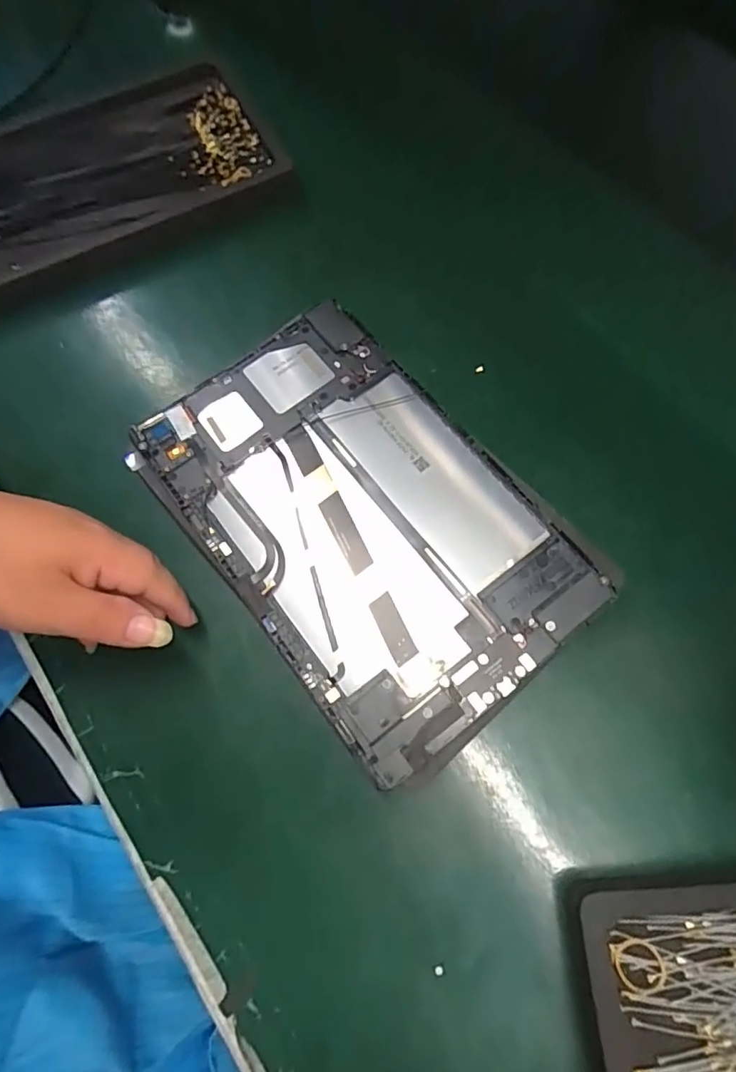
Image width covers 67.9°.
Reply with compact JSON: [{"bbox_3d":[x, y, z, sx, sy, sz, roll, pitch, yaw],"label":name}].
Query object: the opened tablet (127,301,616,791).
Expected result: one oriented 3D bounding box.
[{"bbox_3d":[-0.007,-0.012,0.294,0.146,0.006,0.236,-38,73,-8],"label":"opened tablet"}]

